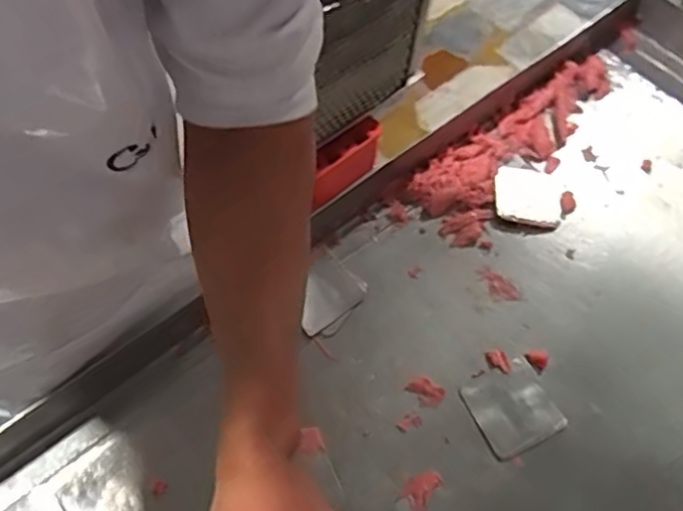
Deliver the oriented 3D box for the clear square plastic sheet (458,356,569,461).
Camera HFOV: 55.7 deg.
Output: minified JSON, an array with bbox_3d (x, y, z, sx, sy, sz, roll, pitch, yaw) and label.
[{"bbox_3d":[0.177,0.158,0.672,0.082,0.005,0.084,-23,63,-16],"label":"clear square plastic sheet"}]

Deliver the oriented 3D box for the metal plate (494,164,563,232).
[{"bbox_3d":[0.231,-0.070,0.802,0.081,0.009,0.087,7,59,1],"label":"metal plate"}]

